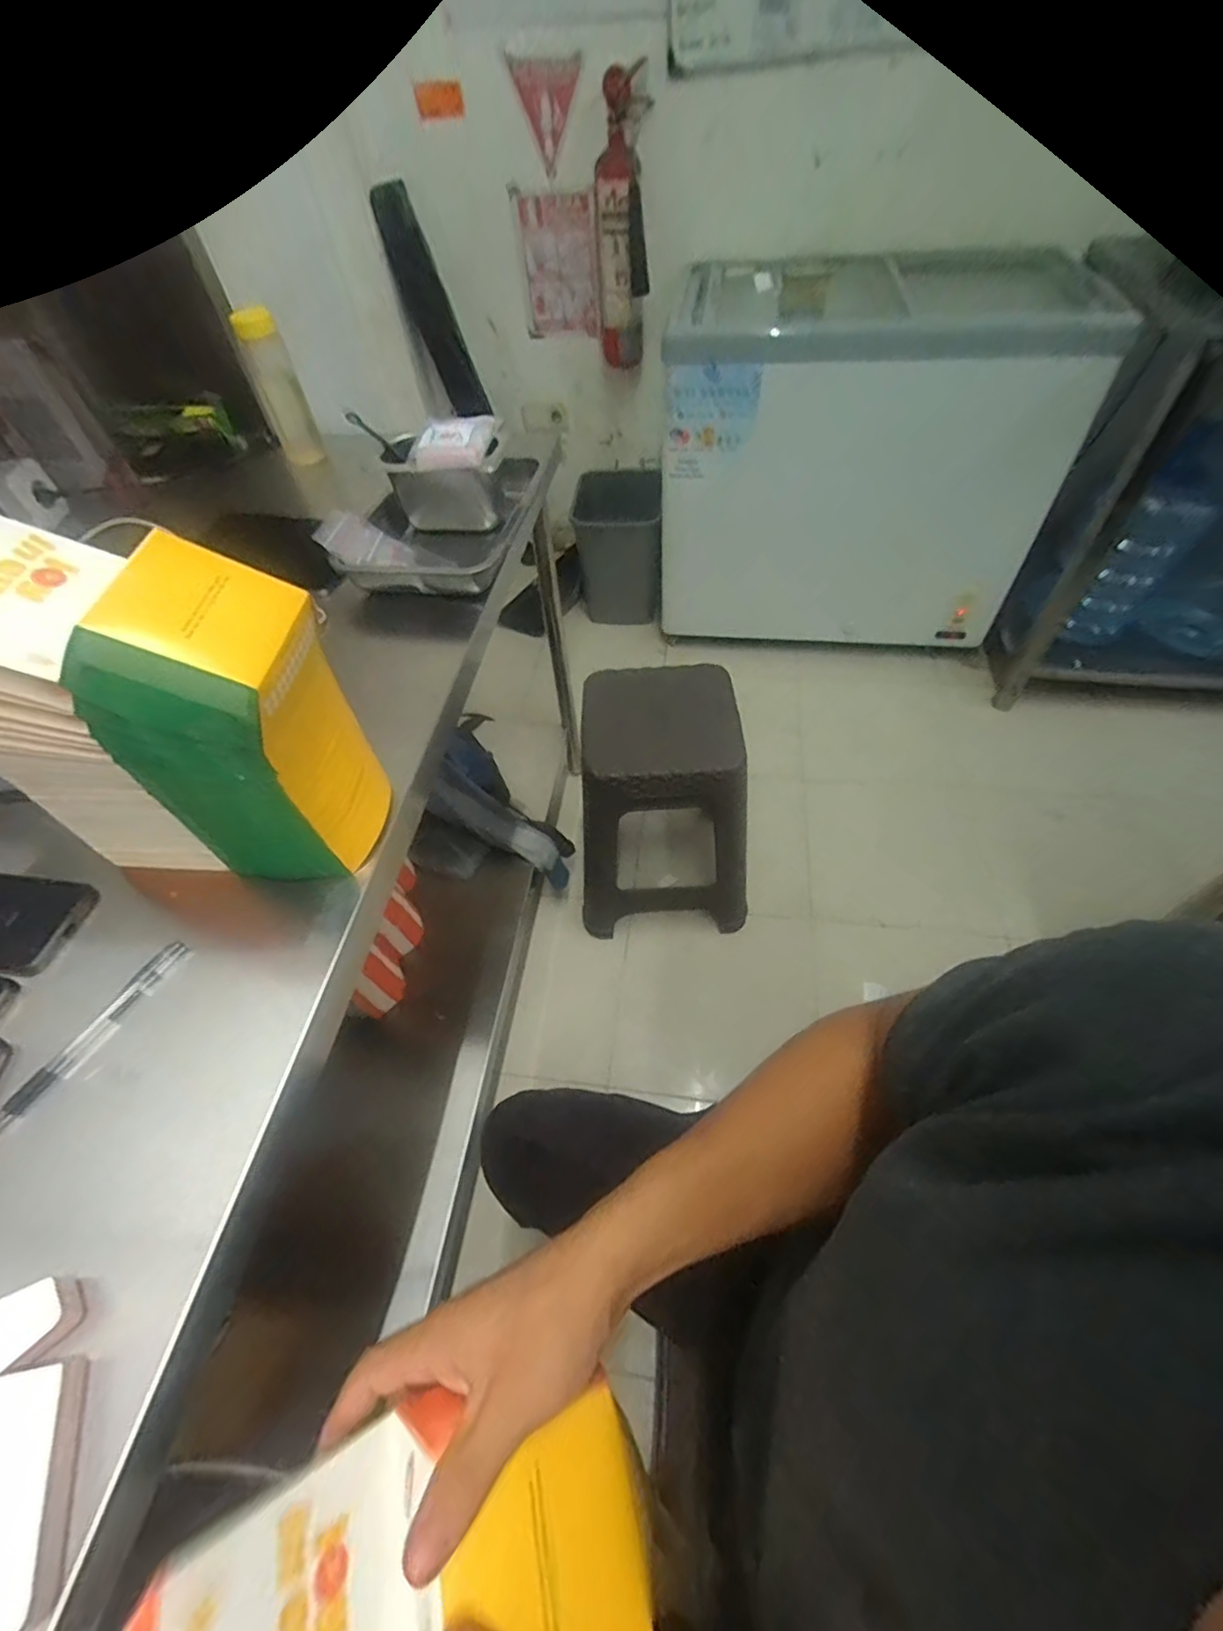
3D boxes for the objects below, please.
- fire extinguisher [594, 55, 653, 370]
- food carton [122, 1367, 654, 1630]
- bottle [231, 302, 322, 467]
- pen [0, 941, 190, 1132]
[{"bbox_3d":[0.024,-1.218,1.311,0.109,0.445,0.112,-5,53,0],"label":"fire extinguisher"},{"bbox_3d":[-0.091,0.333,0.261,0.222,0.063,0.110,2,48,-28],"label":"food carton"},{"bbox_3d":[-0.490,-0.627,0.917,0.061,0.189,0.049,-19,54,-10],"label":"bottle"},{"bbox_3d":[-0.377,0.158,0.451,0.016,0.015,0.155,24,58,20],"label":"pen"}]

